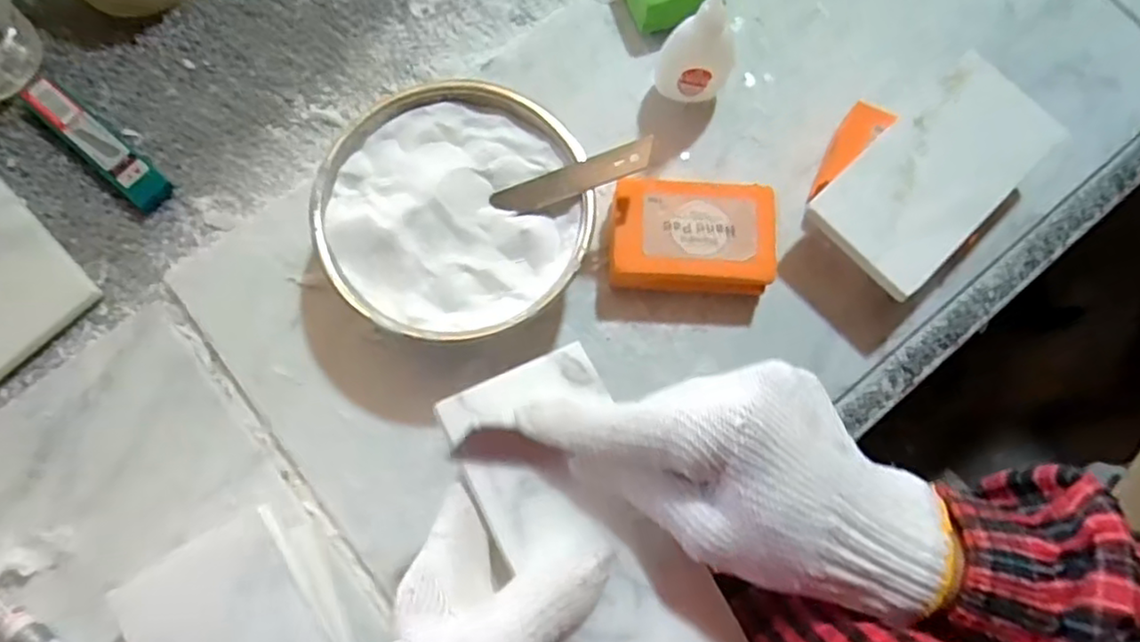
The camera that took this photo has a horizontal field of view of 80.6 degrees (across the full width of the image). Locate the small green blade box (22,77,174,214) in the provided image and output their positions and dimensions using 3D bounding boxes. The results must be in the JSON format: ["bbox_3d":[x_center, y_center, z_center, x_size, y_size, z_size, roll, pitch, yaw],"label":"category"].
[{"bbox_3d":[-0.300,-0.112,0.424,0.115,0.015,0.023,39,77,9],"label":"small green blade box"}]

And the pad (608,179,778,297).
[{"bbox_3d":[0.072,-0.049,0.400,0.094,0.032,0.066,5,74,0],"label":"pad"}]

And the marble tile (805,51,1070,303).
[{"bbox_3d":[0.215,-0.087,0.390,0.151,0.012,0.075,-42,80,-9],"label":"marble tile"}]

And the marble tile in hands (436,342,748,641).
[{"bbox_3d":[0.010,0.084,0.276,0.073,0.011,0.146,-24,75,-24],"label":"marble tile in hands"}]

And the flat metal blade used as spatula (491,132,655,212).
[{"bbox_3d":[0.001,-0.079,0.372,0.091,0.004,0.019,-20,70,8],"label":"flat metal blade used as spatula"}]

